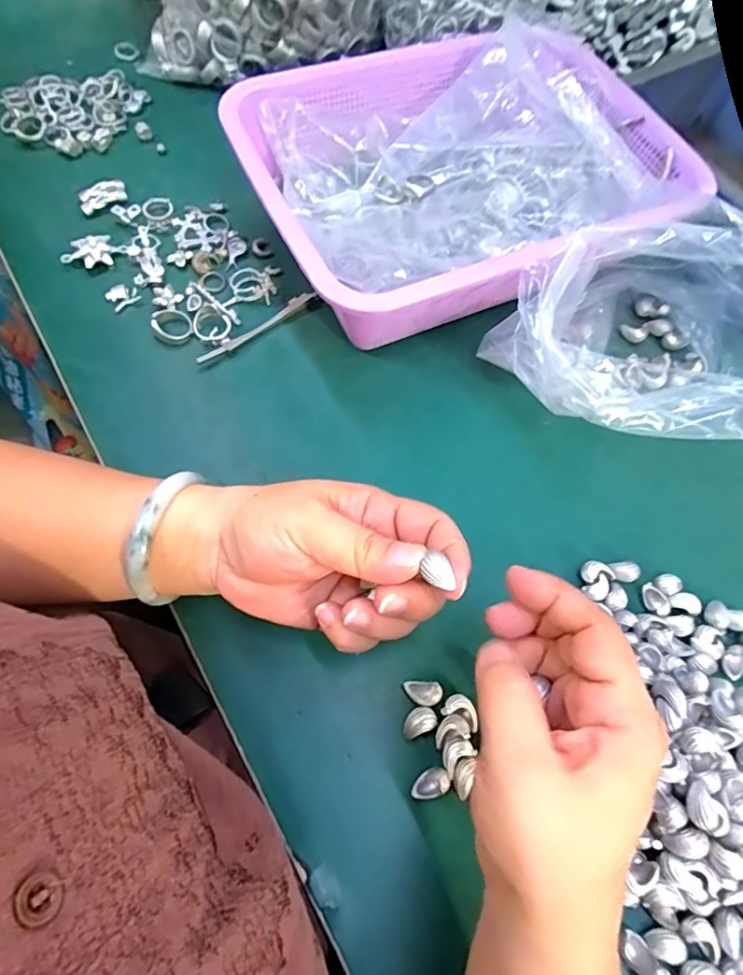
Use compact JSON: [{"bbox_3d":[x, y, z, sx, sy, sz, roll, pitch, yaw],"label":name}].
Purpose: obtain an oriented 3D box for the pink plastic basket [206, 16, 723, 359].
[{"bbox_3d":[0.065,-0.224,0.389,0.299,0.083,0.231,-24,71,-14],"label":"pink plastic basket"}]

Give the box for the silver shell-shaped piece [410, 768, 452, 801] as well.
[{"bbox_3d":[0.030,0.151,0.265,0.020,0.004,0.012,-25,71,-14],"label":"silver shell-shaped piece"}]

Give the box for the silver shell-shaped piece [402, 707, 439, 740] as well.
[{"bbox_3d":[0.025,0.124,0.276,0.019,0.005,0.012,-24,71,-14],"label":"silver shell-shaped piece"}]

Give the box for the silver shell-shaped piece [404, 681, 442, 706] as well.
[{"bbox_3d":[0.028,0.111,0.281,0.019,0.006,0.012,4,67,-3],"label":"silver shell-shaped piece"}]

